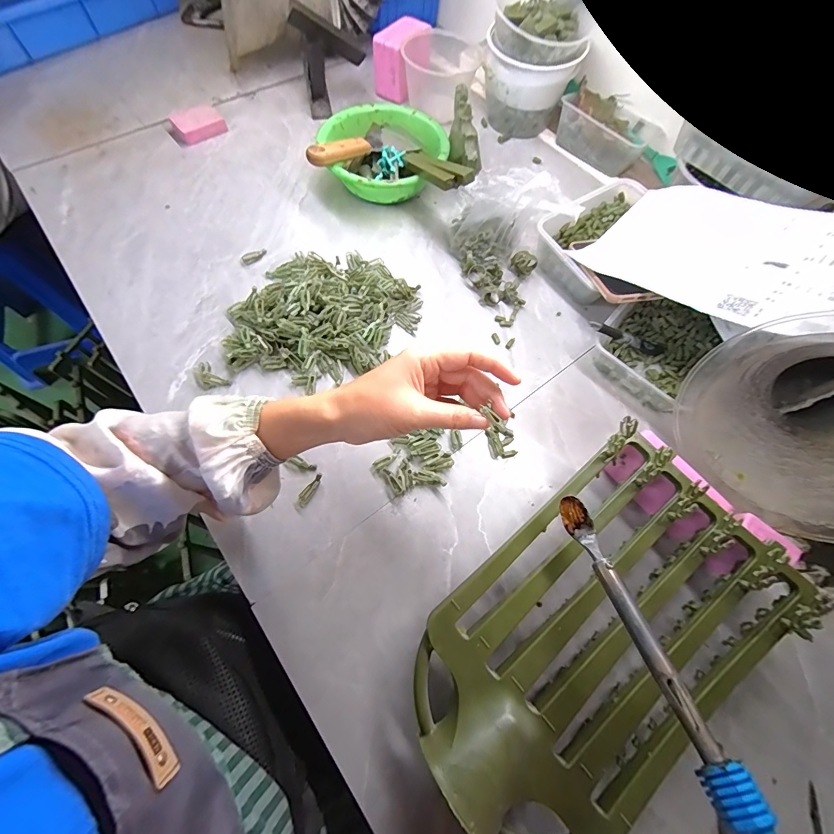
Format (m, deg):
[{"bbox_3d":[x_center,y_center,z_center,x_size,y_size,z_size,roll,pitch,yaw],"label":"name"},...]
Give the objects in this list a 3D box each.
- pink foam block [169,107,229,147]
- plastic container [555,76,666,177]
[{"bbox_3d":[-0.386,-0.520,0.667,0.082,0.016,0.069,-33,72,-15],"label":"pink foam block"},{"bbox_3d":[0.338,-0.522,0.680,0.171,0.063,0.117,43,71,15],"label":"plastic container"}]

